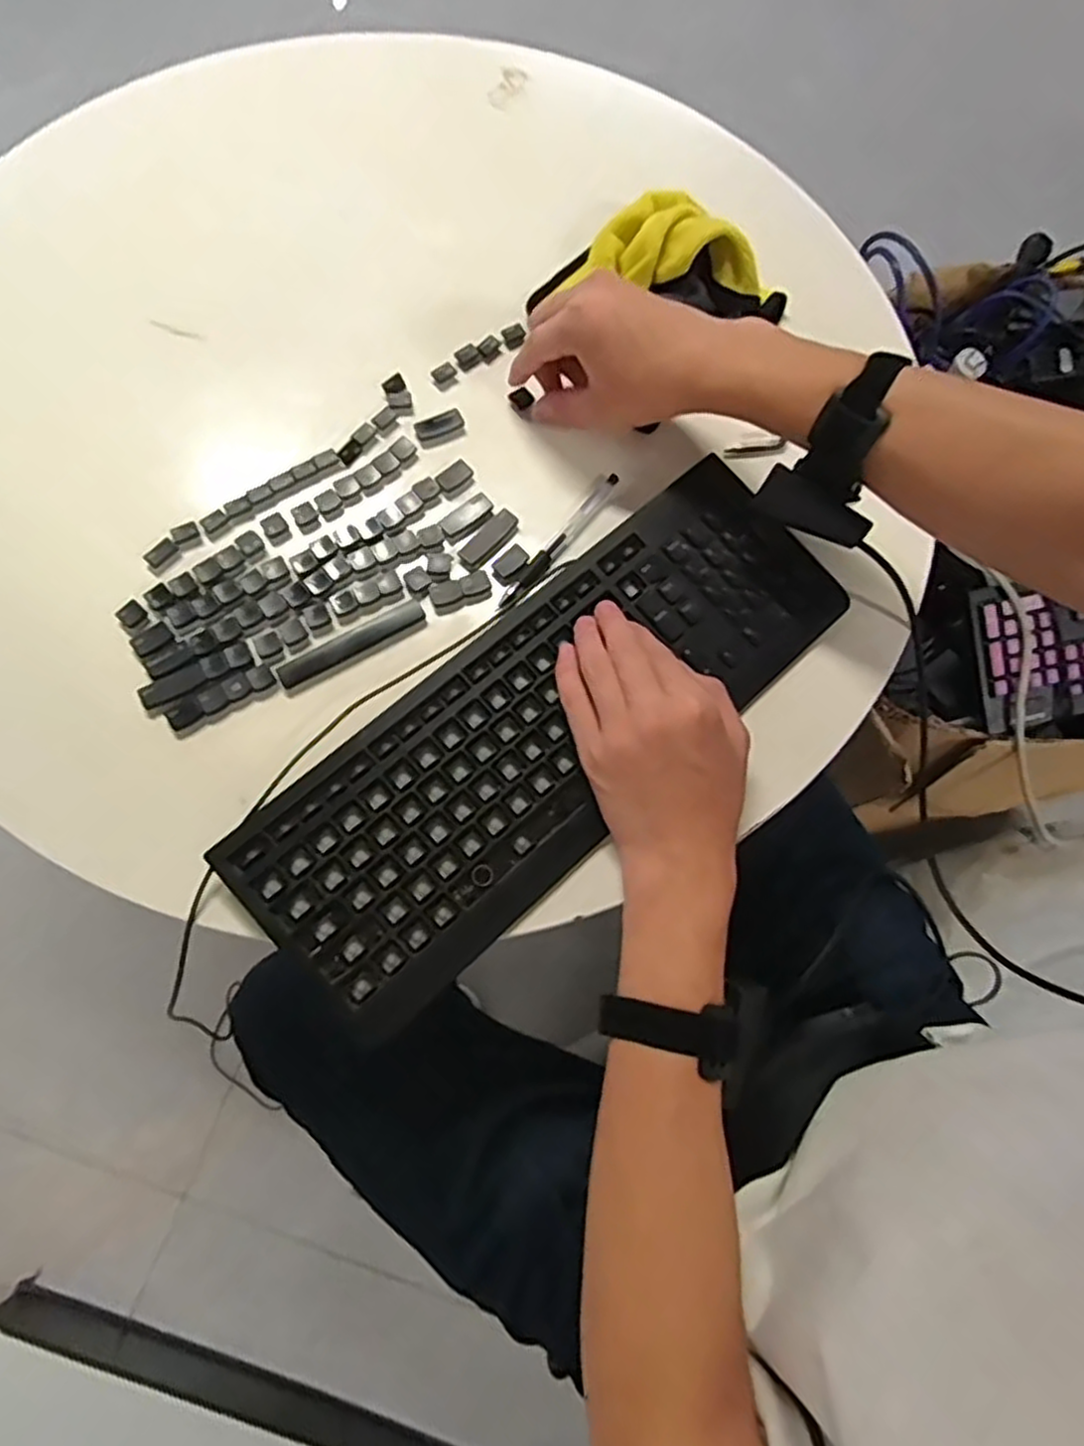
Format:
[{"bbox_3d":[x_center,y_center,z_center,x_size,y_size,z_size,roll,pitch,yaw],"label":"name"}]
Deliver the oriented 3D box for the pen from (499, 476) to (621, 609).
[{"bbox_3d":[0.014,-0.127,0.512,0.012,0.008,0.131,36,73,8],"label":"pen"}]

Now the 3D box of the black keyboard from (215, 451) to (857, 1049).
[{"bbox_3d":[0.011,-0.005,0.467,0.410,0.027,0.143,-42,77,-14],"label":"black keyboard"}]

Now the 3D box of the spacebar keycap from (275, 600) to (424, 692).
[{"bbox_3d":[-0.123,-0.052,0.482,0.100,0.005,0.019,-30,76,-13],"label":"spacebar keycap"}]

